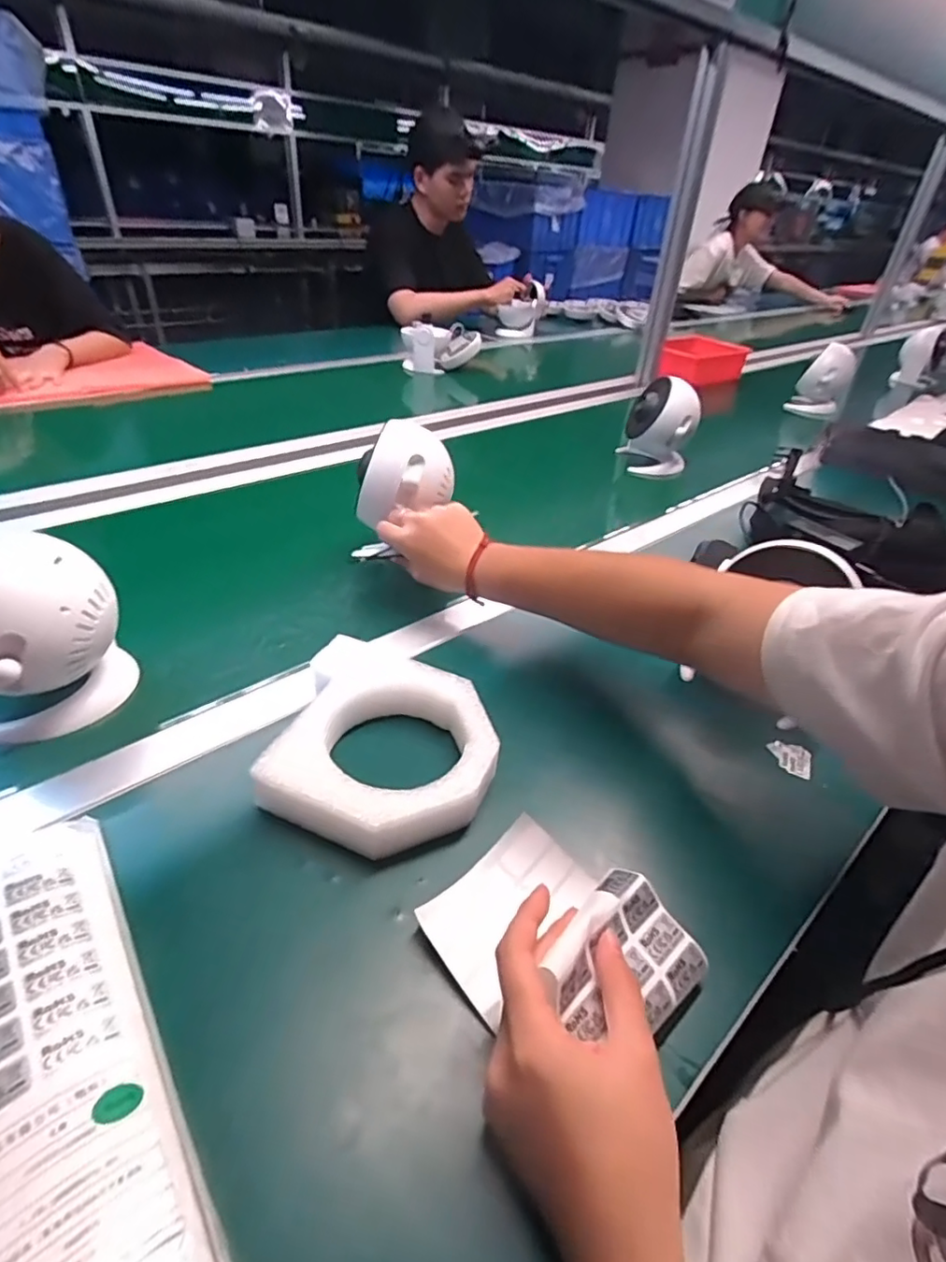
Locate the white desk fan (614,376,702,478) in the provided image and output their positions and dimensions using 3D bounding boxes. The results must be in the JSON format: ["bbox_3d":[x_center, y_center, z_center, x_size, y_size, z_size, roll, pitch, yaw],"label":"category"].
[{"bbox_3d":[0.298,-0.328,0.934,0.114,0.130,0.091,15,37,13],"label":"white desk fan"}]

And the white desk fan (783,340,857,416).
[{"bbox_3d":[0.782,-0.554,1.309,0.109,0.160,0.116,25,41,25],"label":"white desk fan"}]

